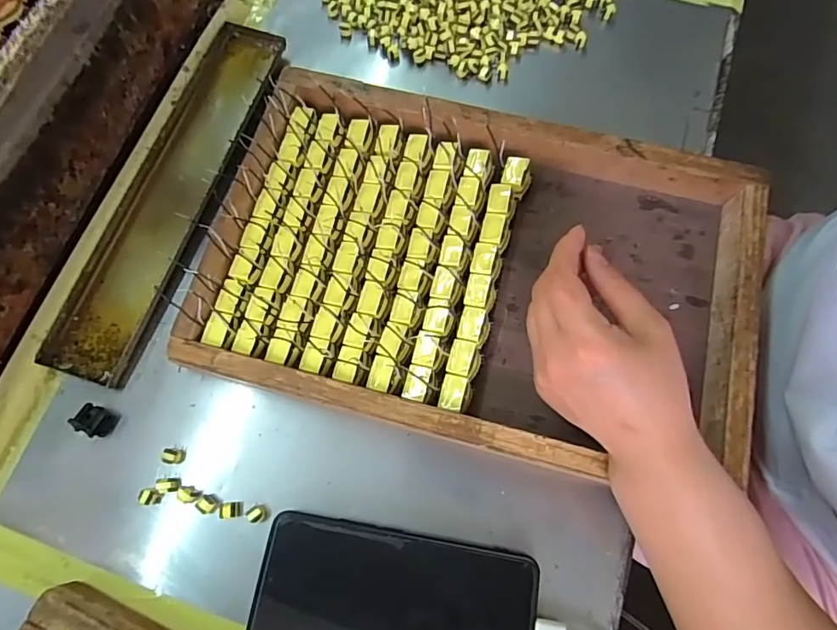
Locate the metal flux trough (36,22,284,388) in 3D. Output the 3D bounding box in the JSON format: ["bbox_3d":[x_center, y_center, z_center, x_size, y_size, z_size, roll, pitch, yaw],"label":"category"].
[{"bbox_3d":[-0.184,-0.095,0.373,0.060,0.020,0.296,18,72,4],"label":"metal flux trough"}]

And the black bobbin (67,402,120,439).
[{"bbox_3d":[-0.211,0.068,0.321,0.019,0.017,0.017,29,73,7],"label":"black bobbin"}]

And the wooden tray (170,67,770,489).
[{"bbox_3d":[0.042,-0.031,0.339,0.351,0.040,0.230,14,72,2],"label":"wooden tray"}]

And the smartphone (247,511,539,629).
[{"bbox_3d":[-0.013,0.168,0.290,0.161,0.009,0.077,9,72,1],"label":"smartphone"}]

